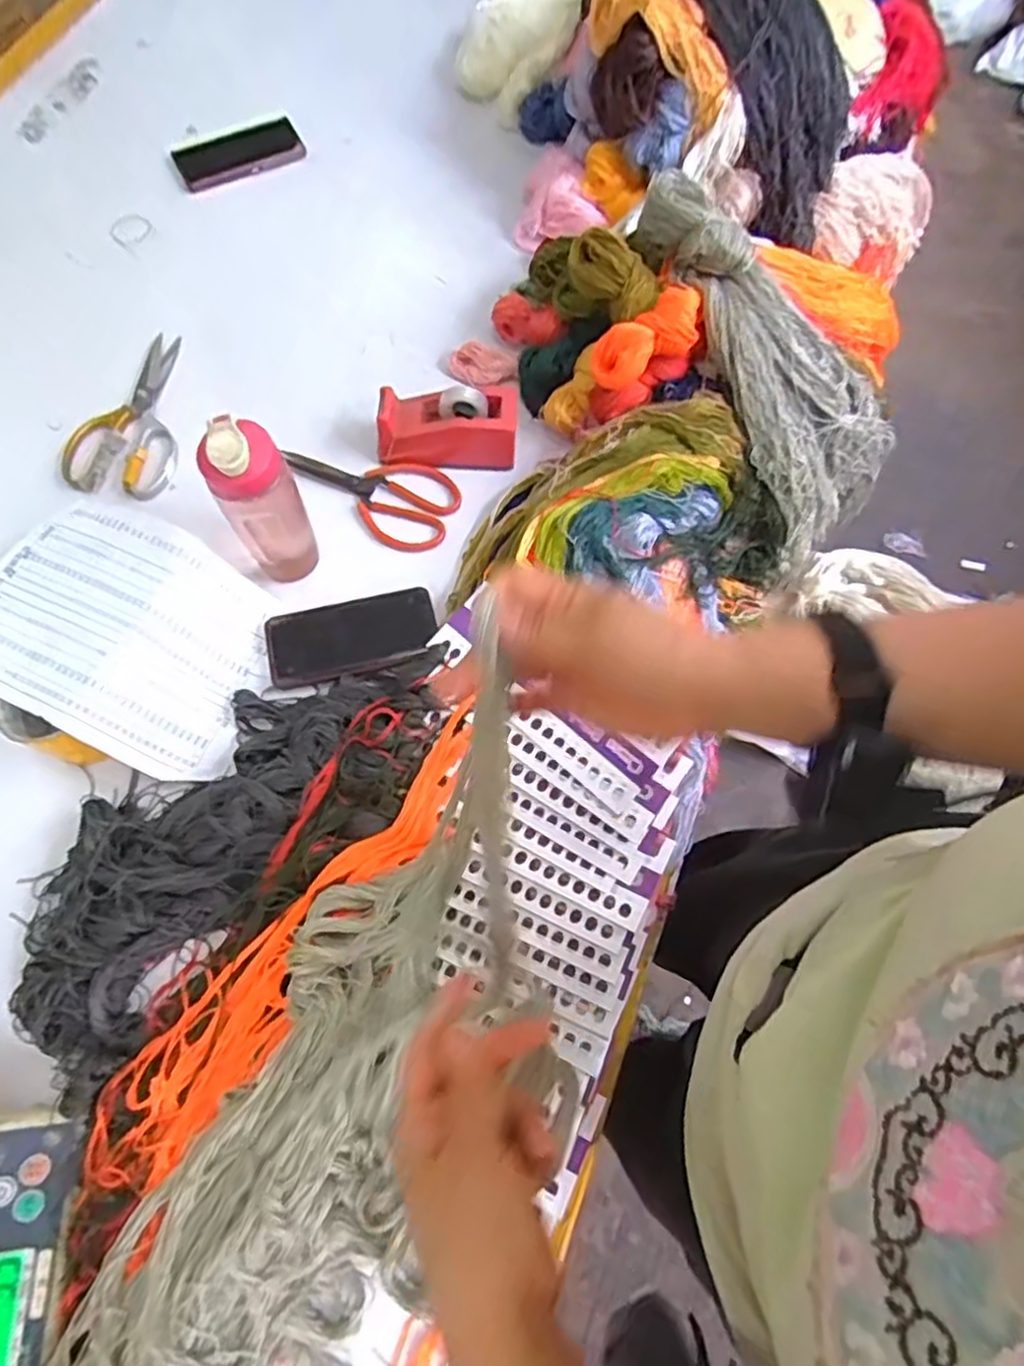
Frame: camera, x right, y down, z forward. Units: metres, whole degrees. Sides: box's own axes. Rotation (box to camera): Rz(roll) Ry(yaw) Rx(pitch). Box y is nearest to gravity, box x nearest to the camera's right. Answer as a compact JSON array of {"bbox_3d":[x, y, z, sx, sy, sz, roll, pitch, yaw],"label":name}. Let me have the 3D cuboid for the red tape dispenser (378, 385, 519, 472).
[{"bbox_3d":[-0.070,-0.277,0.766,0.150,0.066,0.056,1,70,-1],"label":"red tape dispenser"}]

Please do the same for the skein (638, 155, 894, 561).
[{"bbox_3d":[0.259,-0.337,0.725,0.159,0.088,0.395,-36,100,-13],"label":"skein"}]

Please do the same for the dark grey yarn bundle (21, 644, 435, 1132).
[{"bbox_3d":[-0.241,0.120,0.623,0.450,0.046,0.188,-42,76,-15],"label":"dark grey yarn bundle"}]

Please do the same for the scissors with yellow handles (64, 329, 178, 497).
[{"bbox_3d":[-0.409,-0.307,0.782,0.104,0.025,0.217,7,70,1],"label":"scissors with yellow handles"}]

